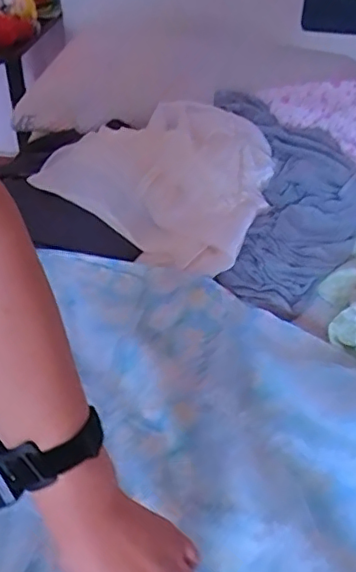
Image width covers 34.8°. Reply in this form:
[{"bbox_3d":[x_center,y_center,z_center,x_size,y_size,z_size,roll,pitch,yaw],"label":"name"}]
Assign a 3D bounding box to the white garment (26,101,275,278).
[{"bbox_3d":[-0.008,-0.197,0.948,0.320,0.066,0.405,-33,53,-31],"label":"white garment"}]

